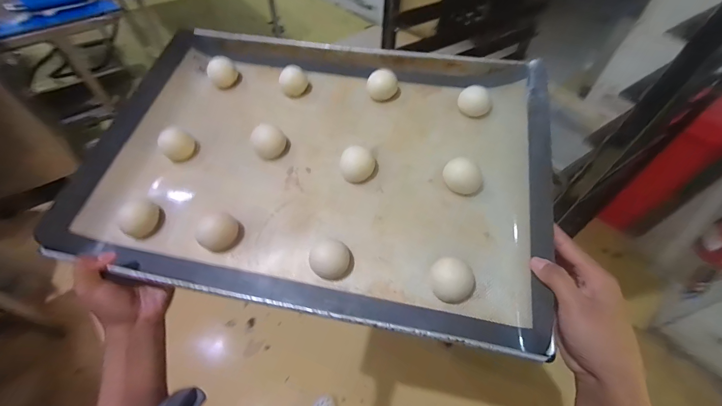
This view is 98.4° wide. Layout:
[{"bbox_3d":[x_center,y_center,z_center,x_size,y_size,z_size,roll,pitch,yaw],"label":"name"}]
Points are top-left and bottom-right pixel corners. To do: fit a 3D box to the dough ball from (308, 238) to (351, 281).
[{"bbox_3d":[-0.033,0.062,0.335,0.041,0.023,0.038,2,52,0],"label":"dough ball"}]

